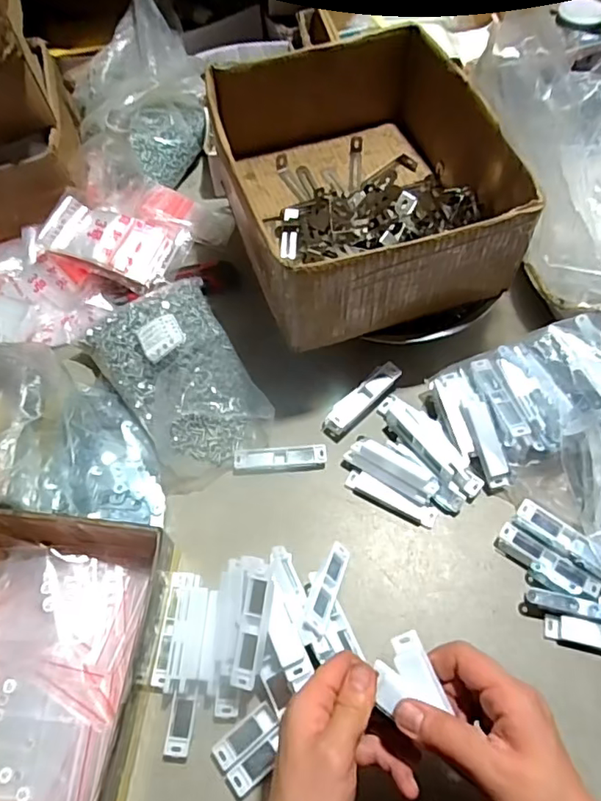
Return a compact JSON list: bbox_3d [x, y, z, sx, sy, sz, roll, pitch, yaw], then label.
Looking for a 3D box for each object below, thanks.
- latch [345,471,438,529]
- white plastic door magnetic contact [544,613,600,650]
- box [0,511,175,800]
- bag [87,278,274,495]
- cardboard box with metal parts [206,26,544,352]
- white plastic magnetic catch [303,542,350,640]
[{"bbox_3d":[0.089,0.097,0.555,0.094,0.012,0.023,24,65,15],"label":"latch"},{"bbox_3d":[0.264,0.205,0.485,0.094,0.011,0.023,10,62,9],"label":"white plastic door magnetic contact"},{"bbox_3d":[-0.220,0.229,0.462,0.186,0.069,0.253,4,61,5],"label":"box"},{"bbox_3d":[-0.130,-0.031,0.601,0.140,0.085,0.220,-29,63,-13],"label":"bag"},{"bbox_3d":[0.062,-0.236,0.592,0.243,0.117,0.317,-17,61,-6],"label":"cardboard box with metal parts"},{"bbox_3d":[0.024,0.169,0.502,0.018,0.021,0.092,16,36,12],"label":"white plastic magnetic catch"}]

